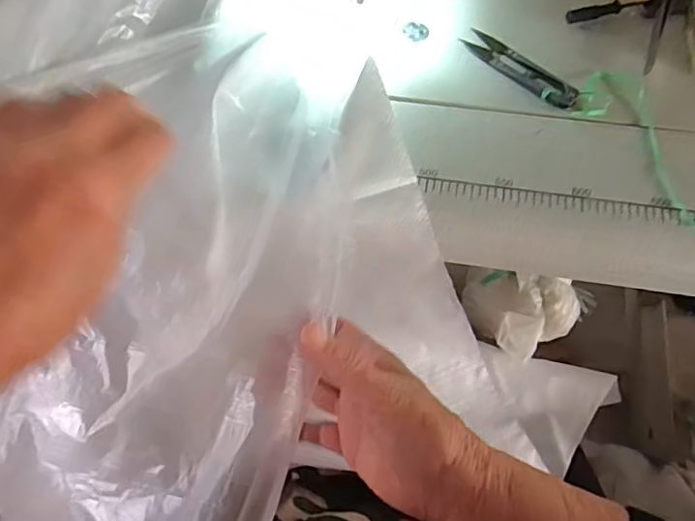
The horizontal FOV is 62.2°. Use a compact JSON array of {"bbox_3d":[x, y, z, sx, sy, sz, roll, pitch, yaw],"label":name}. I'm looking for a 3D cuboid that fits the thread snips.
[{"bbox_3d":[0.126,-0.143,0.422,0.026,0.008,0.098,-40,68,-19],"label":"thread snips"}]

